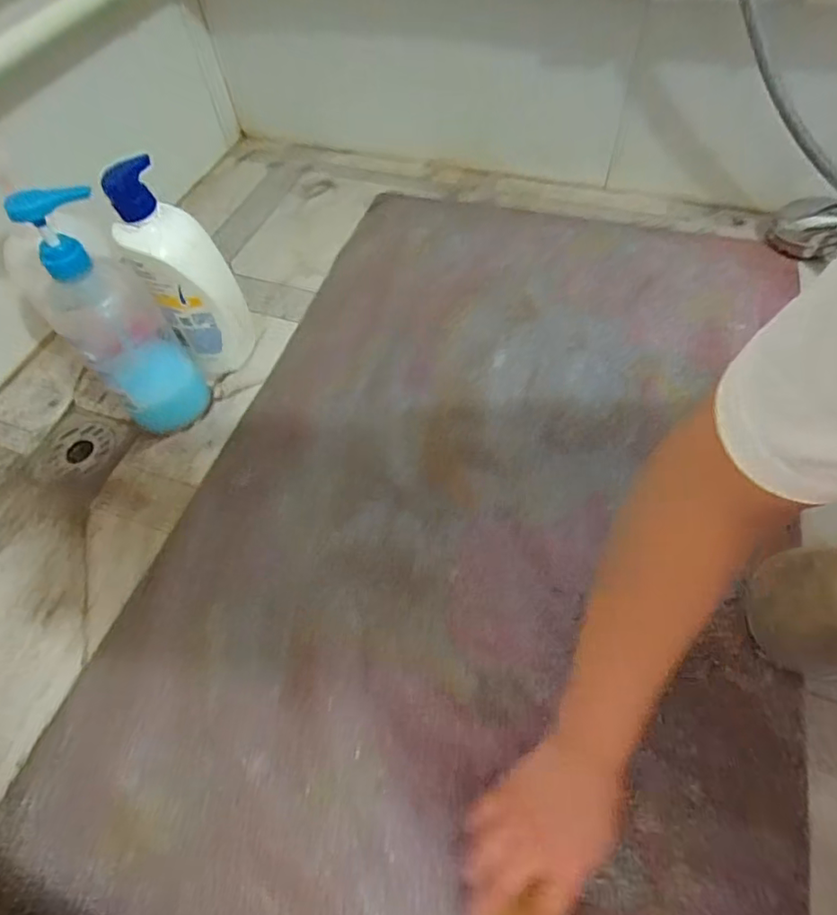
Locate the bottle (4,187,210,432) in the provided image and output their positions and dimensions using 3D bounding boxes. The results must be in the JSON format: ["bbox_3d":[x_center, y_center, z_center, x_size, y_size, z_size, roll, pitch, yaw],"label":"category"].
[{"bbox_3d":[-0.293,-0.130,0.535,0.084,0.263,0.080,-32,60,-15],"label":"bottle"}]

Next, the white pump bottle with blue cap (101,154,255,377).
[{"bbox_3d":[-0.239,-0.183,0.579,0.090,0.225,0.065,-28,59,-12],"label":"white pump bottle with blue cap"}]

